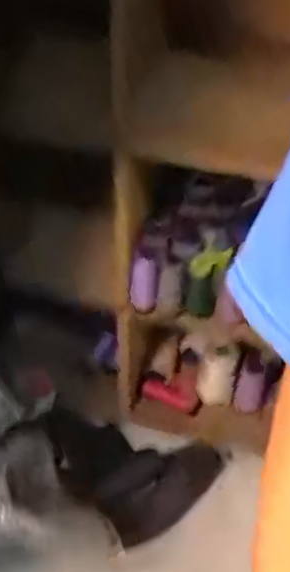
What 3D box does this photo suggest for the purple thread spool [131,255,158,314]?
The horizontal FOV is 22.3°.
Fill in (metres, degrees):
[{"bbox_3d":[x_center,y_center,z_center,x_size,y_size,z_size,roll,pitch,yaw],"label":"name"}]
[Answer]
[{"bbox_3d":[-0.001,-0.001,1.133,0.036,0.107,0.026,5,45,3],"label":"purple thread spool"}]

